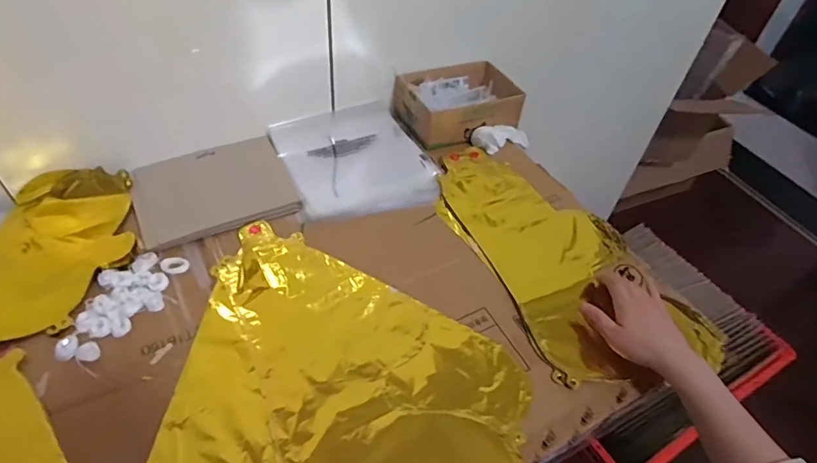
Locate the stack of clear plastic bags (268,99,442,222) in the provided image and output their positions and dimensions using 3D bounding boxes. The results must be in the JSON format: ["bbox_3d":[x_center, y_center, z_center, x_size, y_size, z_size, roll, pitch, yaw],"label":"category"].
[{"bbox_3d":[-0.081,-0.109,0.744,0.210,0.032,0.221,-17,51,-20],"label":"stack of clear plastic bags"}]

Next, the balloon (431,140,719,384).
[{"bbox_3d":[0.204,0.024,0.681,0.234,0.043,0.421,-18,57,-20],"label":"balloon"}]

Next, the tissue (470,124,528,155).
[{"bbox_3d":[0.158,-0.158,0.816,0.120,0.033,0.044,-8,47,-32],"label":"tissue"}]

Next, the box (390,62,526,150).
[{"bbox_3d":[0.081,-0.220,0.828,0.202,0.067,0.140,-11,50,-16],"label":"box"}]

